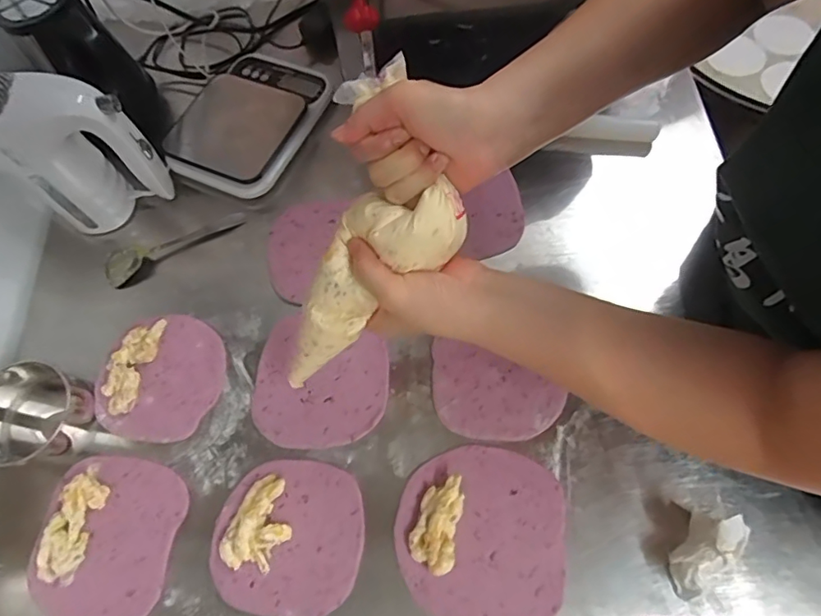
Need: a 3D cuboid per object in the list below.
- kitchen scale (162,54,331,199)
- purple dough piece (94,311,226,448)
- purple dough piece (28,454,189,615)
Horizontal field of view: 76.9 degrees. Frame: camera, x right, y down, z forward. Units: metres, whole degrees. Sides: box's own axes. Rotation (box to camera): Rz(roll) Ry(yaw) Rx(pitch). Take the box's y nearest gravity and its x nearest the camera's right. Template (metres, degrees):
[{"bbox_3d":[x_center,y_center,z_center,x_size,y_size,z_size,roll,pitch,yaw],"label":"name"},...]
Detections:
[{"bbox_3d":[-0.201,-0.246,0.651,0.145,0.038,0.218,24,70,12],"label":"kitchen scale"},{"bbox_3d":[-0.261,0.068,0.535,0.123,0.013,0.129,-1,66,2],"label":"purple dough piece"},{"bbox_3d":[-0.281,0.210,0.472,0.124,0.016,0.142,6,67,6],"label":"purple dough piece"}]

